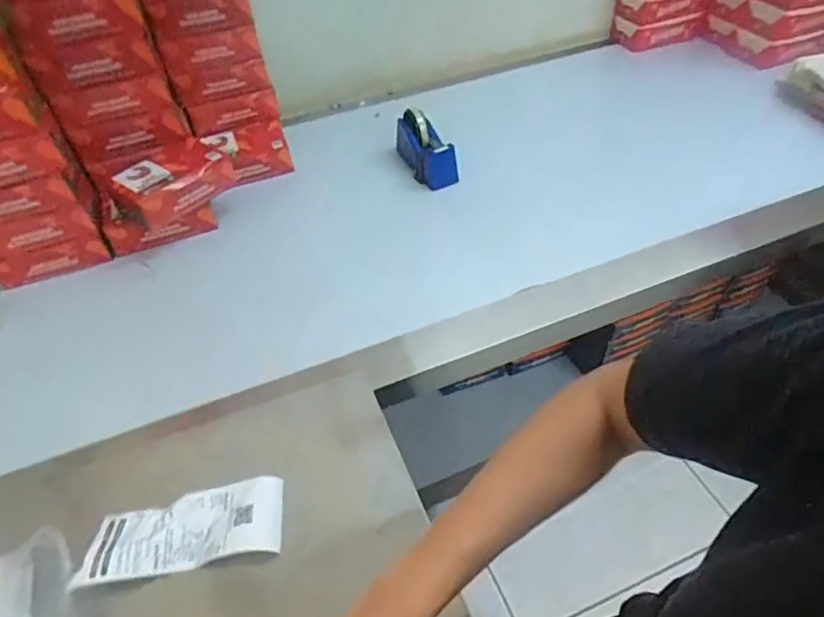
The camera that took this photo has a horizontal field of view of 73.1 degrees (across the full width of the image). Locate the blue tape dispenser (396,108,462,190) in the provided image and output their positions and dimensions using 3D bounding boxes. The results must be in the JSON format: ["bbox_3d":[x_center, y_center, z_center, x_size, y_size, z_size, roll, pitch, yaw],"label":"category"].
[{"bbox_3d":[0.020,-0.308,1.065,0.066,0.110,0.143,-29,51,-20],"label":"blue tape dispenser"}]

